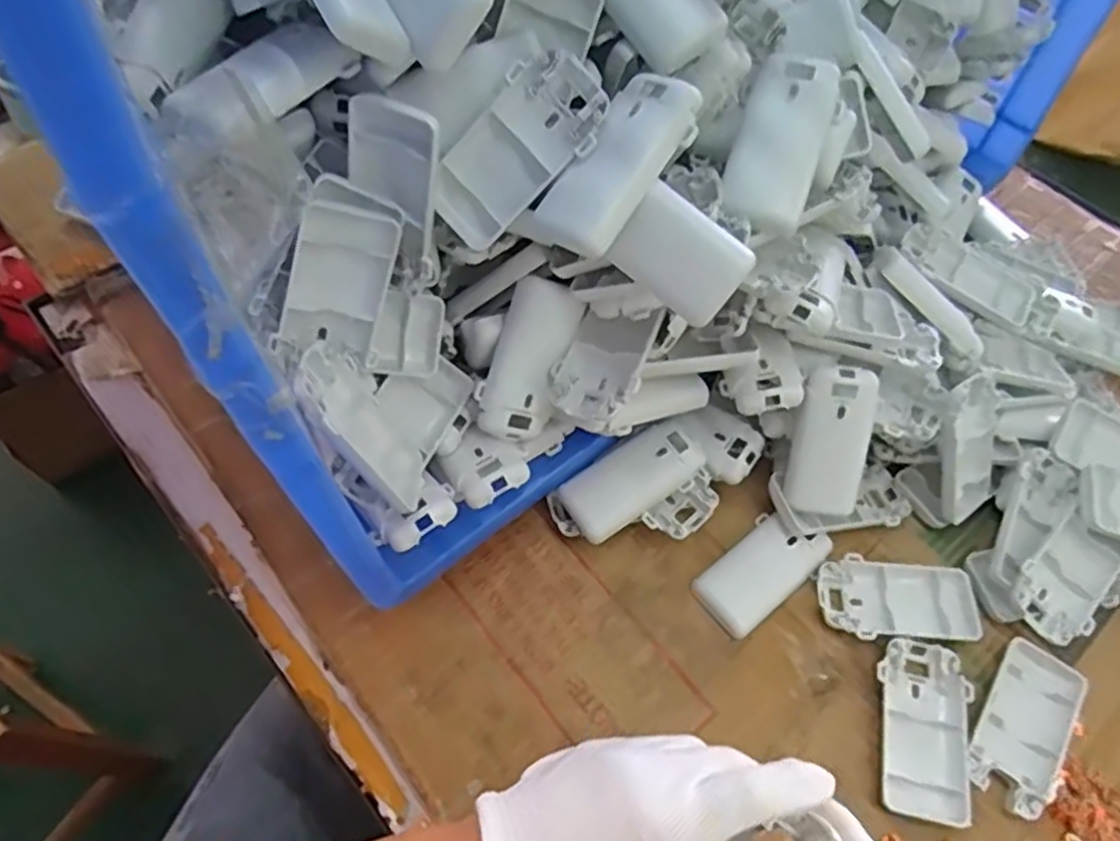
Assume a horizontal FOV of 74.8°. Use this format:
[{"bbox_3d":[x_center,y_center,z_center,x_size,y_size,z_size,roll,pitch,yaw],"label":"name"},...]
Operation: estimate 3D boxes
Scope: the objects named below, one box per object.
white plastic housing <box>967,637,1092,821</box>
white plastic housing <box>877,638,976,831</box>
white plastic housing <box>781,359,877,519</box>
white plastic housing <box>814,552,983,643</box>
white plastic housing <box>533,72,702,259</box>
[{"bbox_3d":[0.272,0.179,0.426,0.050,0.011,0.094,33,66,19],"label":"white plastic housing"},{"bbox_3d":[0.211,0.178,0.425,0.050,0.011,0.097,8,60,6],"label":"white plastic housing"},{"bbox_3d":[0.171,0.013,0.462,0.043,0.095,0.008,8,16,6],"label":"white plastic housing"},{"bbox_3d":[0.213,0.112,0.463,0.095,0.007,0.050,0,60,1],"label":"white plastic housing"},{"bbox_3d":[0.028,-0.121,0.342,0.041,0.012,0.090,38,94,21],"label":"white plastic housing"}]

